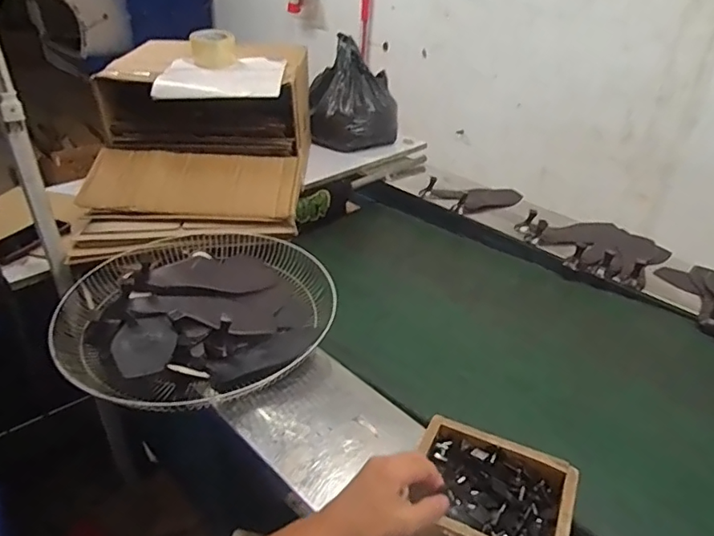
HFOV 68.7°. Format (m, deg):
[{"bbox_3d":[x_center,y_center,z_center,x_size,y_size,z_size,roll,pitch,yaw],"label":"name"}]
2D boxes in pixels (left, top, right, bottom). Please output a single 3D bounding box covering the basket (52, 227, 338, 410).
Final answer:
[{"bbox_3d":[-0.264,0.063,0.875,0.416,0.096,0.429,2,32,-1],"label":"basket"}]

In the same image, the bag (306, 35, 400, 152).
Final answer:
[{"bbox_3d":[-0.007,-0.537,1.626,0.269,0.252,0.262,1,32,-2],"label":"bag"}]

